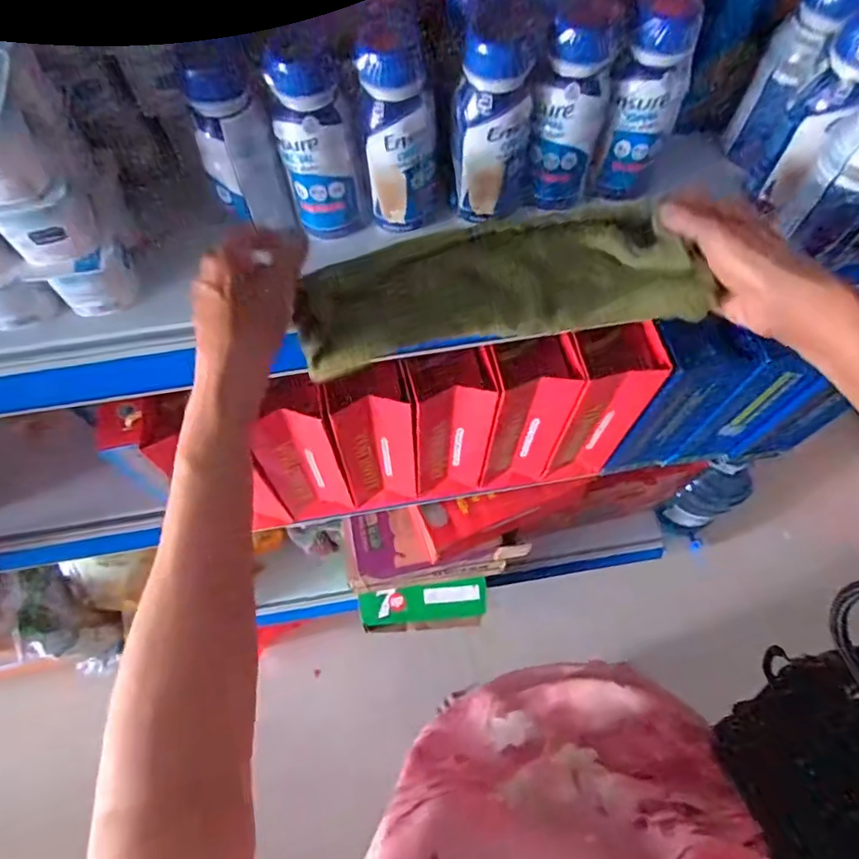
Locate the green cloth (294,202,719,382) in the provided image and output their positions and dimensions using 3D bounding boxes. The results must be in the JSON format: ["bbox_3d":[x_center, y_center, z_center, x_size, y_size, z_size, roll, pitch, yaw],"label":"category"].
[{"bbox_3d":[0.046,-0.098,0.372,0.265,0.033,0.081,-8,98,6],"label":"green cloth"}]

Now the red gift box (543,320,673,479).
[{"bbox_3d":[0.184,-0.022,0.627,0.082,0.248,0.067,-9,64,-4],"label":"red gift box"}]

